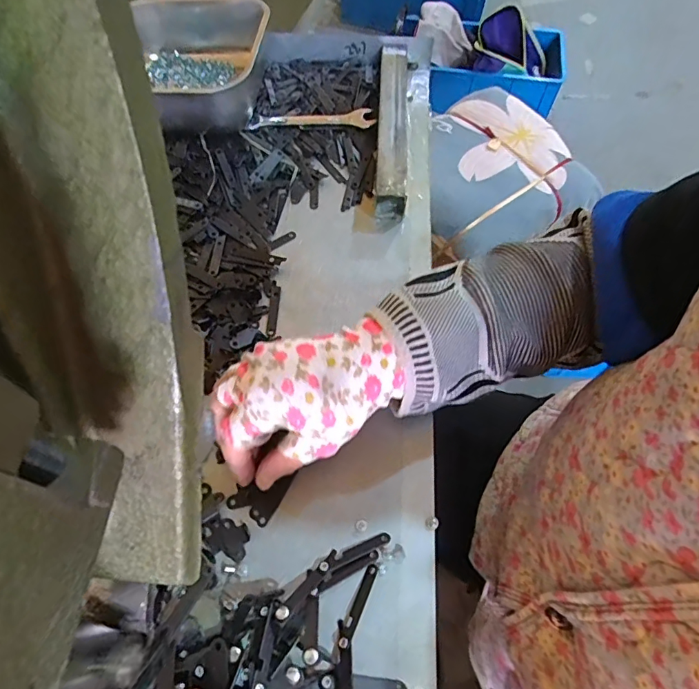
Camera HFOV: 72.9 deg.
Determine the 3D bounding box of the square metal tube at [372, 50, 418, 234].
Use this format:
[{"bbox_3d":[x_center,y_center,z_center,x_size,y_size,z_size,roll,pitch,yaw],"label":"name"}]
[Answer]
[{"bbox_3d":[0.046,-0.235,0.502,0.039,0.033,0.255,7,63,2],"label":"square metal tube"}]

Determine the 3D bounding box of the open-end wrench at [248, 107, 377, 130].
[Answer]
[{"bbox_3d":[-0.042,-0.249,0.520,0.137,0.011,0.026,1,63,-1],"label":"open-end wrench"}]

